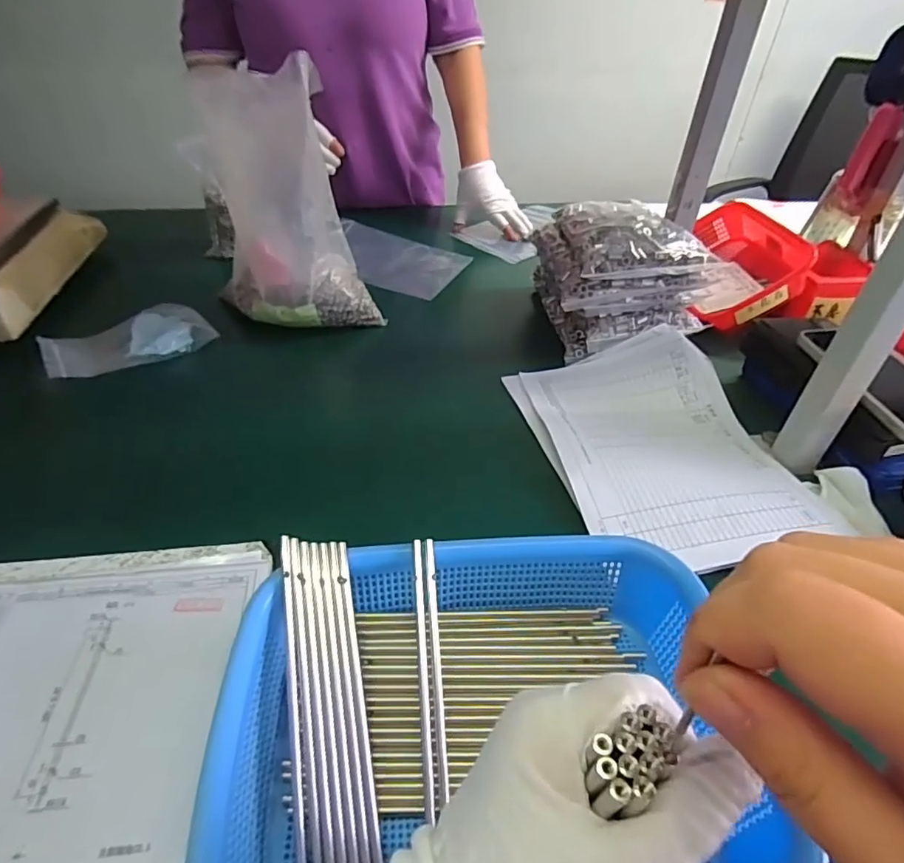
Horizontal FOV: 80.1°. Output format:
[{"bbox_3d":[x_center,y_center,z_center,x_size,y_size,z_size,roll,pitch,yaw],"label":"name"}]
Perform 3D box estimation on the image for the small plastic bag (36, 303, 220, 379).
[{"bbox_3d":[-0.395,-0.112,0.659,0.177,0.031,0.094,-28,50,-31],"label":"small plastic bag"}]

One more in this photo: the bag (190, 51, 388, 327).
[{"bbox_3d":[-0.206,-0.278,0.674,0.194,0.269,0.121,-6,42,-11],"label":"bag"}]

